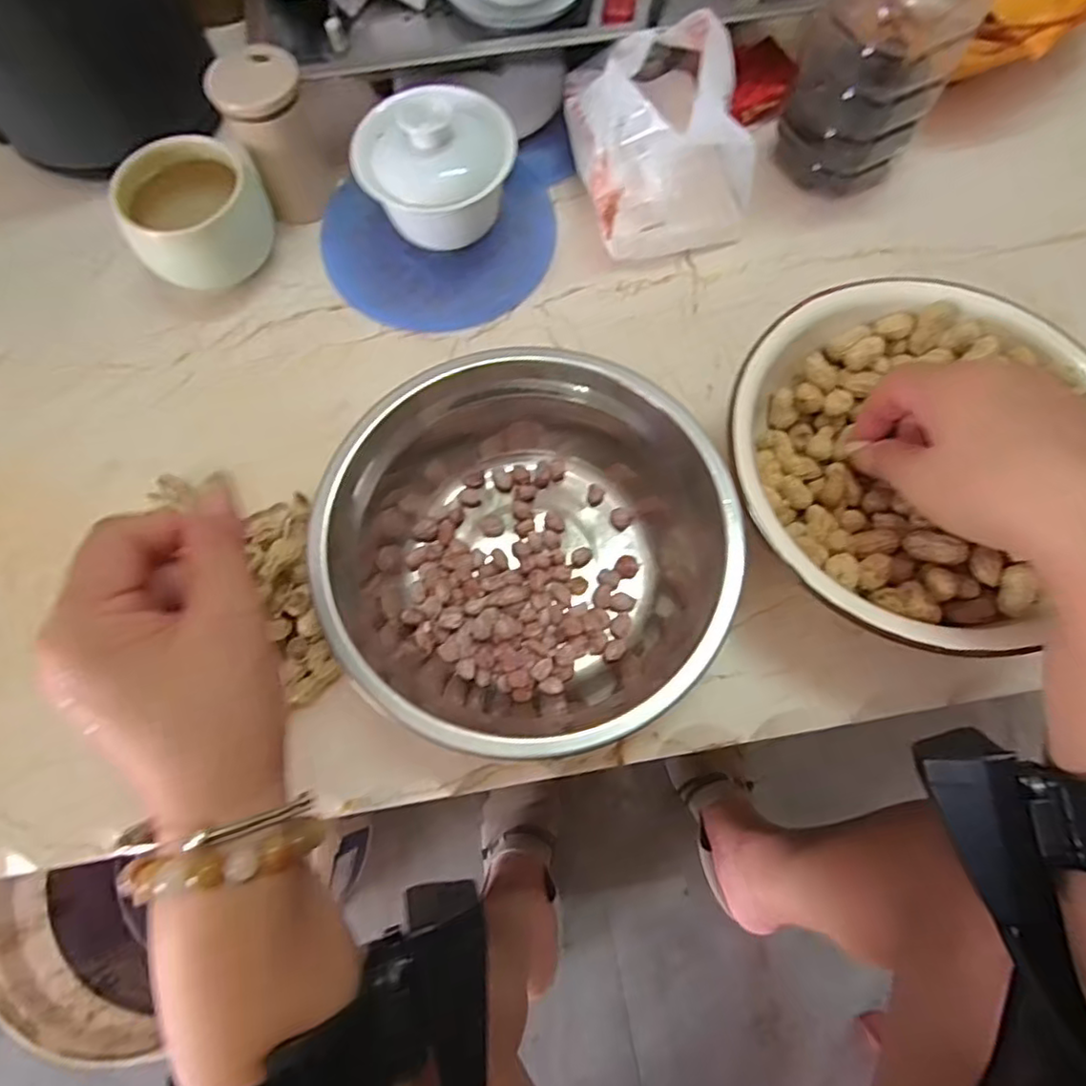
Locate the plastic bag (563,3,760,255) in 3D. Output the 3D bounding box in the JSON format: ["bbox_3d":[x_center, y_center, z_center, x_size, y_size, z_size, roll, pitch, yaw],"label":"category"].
[{"bbox_3d":[0.068,-0.259,0.403,0.099,0.088,0.125,-17,71,-6],"label":"plastic bag"}]

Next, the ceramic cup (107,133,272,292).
[{"bbox_3d":[-0.210,-0.200,0.393,0.077,0.065,0.070,0,70,0],"label":"ceramic cup"}]

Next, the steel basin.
[{"bbox_3d":[-0.007,0.005,0.314,0.190,0.058,0.179,0,70,0],"label":"steel basin"}]

